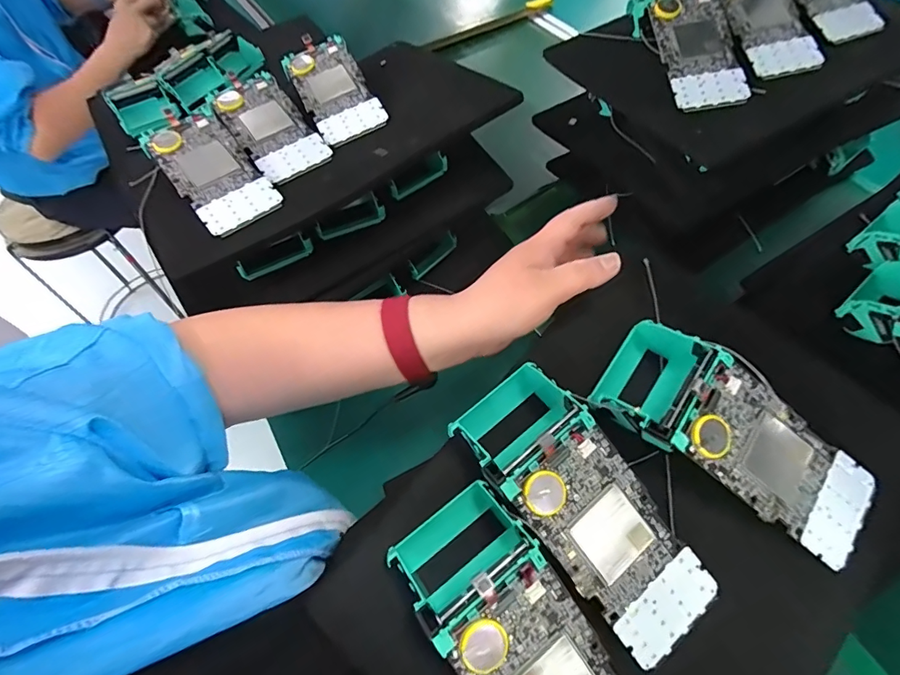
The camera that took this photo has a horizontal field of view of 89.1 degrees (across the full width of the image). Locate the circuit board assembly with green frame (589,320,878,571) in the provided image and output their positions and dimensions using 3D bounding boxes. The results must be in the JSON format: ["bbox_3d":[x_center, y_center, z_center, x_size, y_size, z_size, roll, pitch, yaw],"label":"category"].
[{"bbox_3d":[0.181,0.062,0.285,0.174,0.054,0.082,37,67,15],"label":"circuit board assembly with green frame"}]

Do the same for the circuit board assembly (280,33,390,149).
[{"bbox_3d":[-0.119,-0.256,0.465,0.066,0.021,0.138,-24,66,-14],"label":"circuit board assembly"}]

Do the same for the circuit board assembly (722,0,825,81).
[{"bbox_3d":[0.305,-0.316,0.449,0.070,0.012,0.144,-13,77,-9],"label":"circuit board assembly"}]

